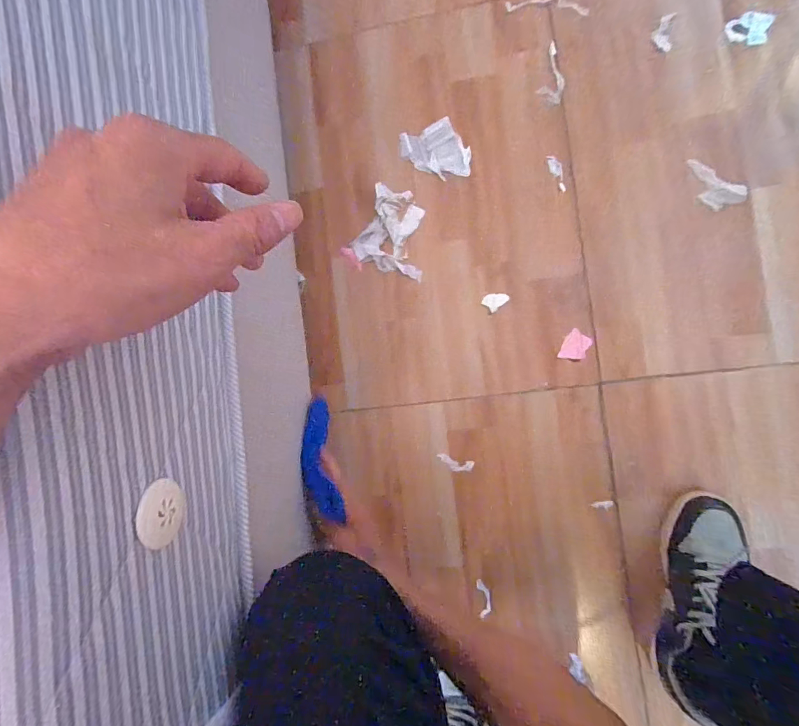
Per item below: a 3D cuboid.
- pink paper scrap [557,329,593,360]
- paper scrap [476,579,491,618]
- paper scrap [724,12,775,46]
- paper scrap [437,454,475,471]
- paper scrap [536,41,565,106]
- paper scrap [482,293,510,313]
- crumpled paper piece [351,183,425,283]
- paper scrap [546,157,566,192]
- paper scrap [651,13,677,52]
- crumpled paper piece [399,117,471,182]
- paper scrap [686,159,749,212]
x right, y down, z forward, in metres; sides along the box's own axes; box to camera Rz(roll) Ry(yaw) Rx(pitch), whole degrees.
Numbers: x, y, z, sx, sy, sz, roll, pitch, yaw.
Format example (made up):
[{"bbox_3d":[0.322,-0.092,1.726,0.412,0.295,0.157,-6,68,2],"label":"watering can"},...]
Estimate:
[{"bbox_3d":[0.256,-0.023,0.590,0.035,0.004,0.045,28,93,9],"label":"pink paper scrap"},{"bbox_3d":[0.124,0.345,0.596,0.017,0.005,0.052,-7,87,9],"label":"paper scrap"},{"bbox_3d":[0.480,-0.461,0.561,0.052,0.005,0.041,16,91,10],"label":"paper scrap"},{"bbox_3d":[0.084,0.152,0.613,0.054,0.013,0.019,14,91,10],"label":"paper scrap"},{"bbox_3d":[0.230,-0.430,0.606,0.037,0.005,0.091,12,90,10],"label":"paper scrap"},{"bbox_3d":[0.143,-0.094,0.608,0.034,0.005,0.026,-41,83,6],"label":"paper scrap"},{"bbox_3d":[-0.009,-0.204,0.629,0.111,0.009,0.125,15,91,10],"label":"crumpled paper piece"},{"bbox_3d":[0.231,-0.279,0.598,0.017,0.004,0.057,-12,87,9],"label":"paper scrap"},{"bbox_3d":[0.376,-0.470,0.579,0.026,0.004,0.051,6,90,10],"label":"paper scrap"},{"bbox_3d":[0.054,-0.323,0.626,0.097,0.006,0.089,-16,86,9],"label":"crumpled paper piece"},{"bbox_3d":[0.431,-0.243,0.563,0.086,0.006,0.043,38,95,8],"label":"paper scrap"}]

